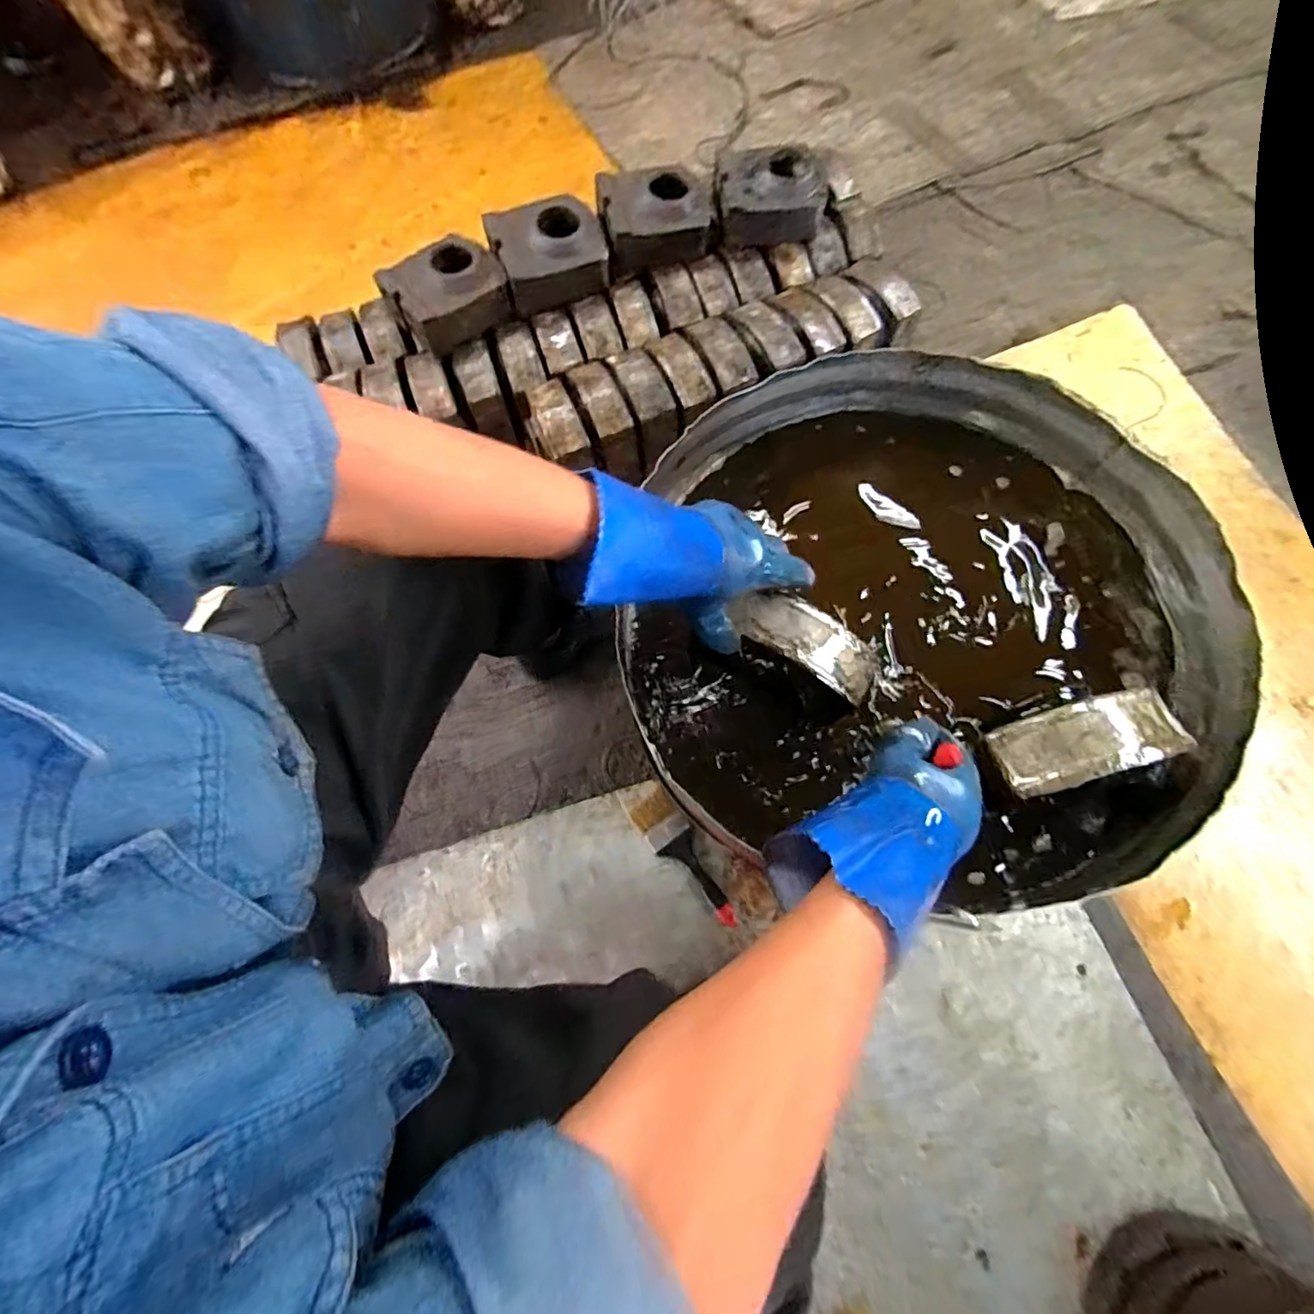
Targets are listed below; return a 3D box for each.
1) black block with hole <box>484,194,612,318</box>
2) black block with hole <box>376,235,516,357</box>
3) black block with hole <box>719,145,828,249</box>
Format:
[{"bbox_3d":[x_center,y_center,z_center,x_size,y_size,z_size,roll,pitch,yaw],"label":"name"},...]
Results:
[{"bbox_3d":[-0.190,-0.715,0.992,0.184,0.087,0.163,-24,71,-6],"label":"black block with hole"},{"bbox_3d":[-0.359,-0.629,0.977,0.187,0.086,0.146,-28,71,-7],"label":"black block with hole"},{"bbox_3d":[0.202,-0.838,1.011,0.186,0.069,0.154,-6,70,0],"label":"black block with hole"}]

